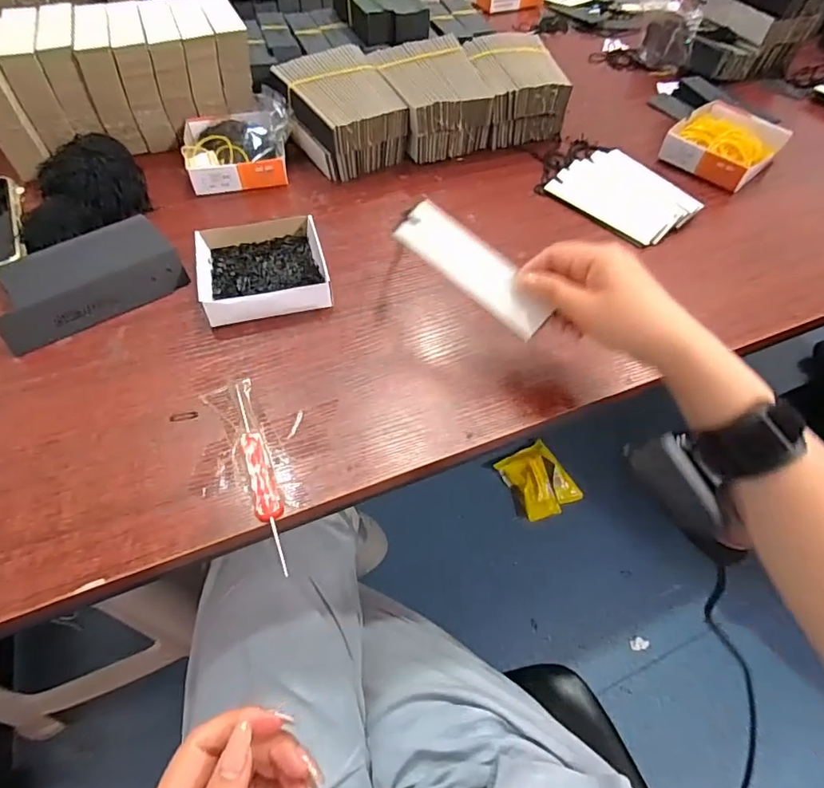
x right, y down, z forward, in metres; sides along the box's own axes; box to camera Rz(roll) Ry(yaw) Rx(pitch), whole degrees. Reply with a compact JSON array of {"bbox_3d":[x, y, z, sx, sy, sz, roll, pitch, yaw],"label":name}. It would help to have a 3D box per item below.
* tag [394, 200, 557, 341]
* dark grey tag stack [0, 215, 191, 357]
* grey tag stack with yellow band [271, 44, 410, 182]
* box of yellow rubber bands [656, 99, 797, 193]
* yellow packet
[{"bbox_3d":[0.045,-0.090,0.351,0.123,0.010,0.037,41,82,9],"label":"tag"},{"bbox_3d":[-0.279,-0.106,0.417,0.140,0.027,0.098,-30,61,-20],"label":"dark grey tag stack"},{"bbox_3d":[-0.079,-0.310,0.546,0.105,0.078,0.130,-25,59,-17],"label":"grey tag stack with yellow band"},{"bbox_3d":[0.352,-0.281,0.559,0.101,0.034,0.116,39,63,23],"label":"box of yellow rubber bands"},{"bbox_3d":[0.278,0.190,1.077,0.132,0.037,0.155,-22,58,-16],"label":"yellow packet"}]

